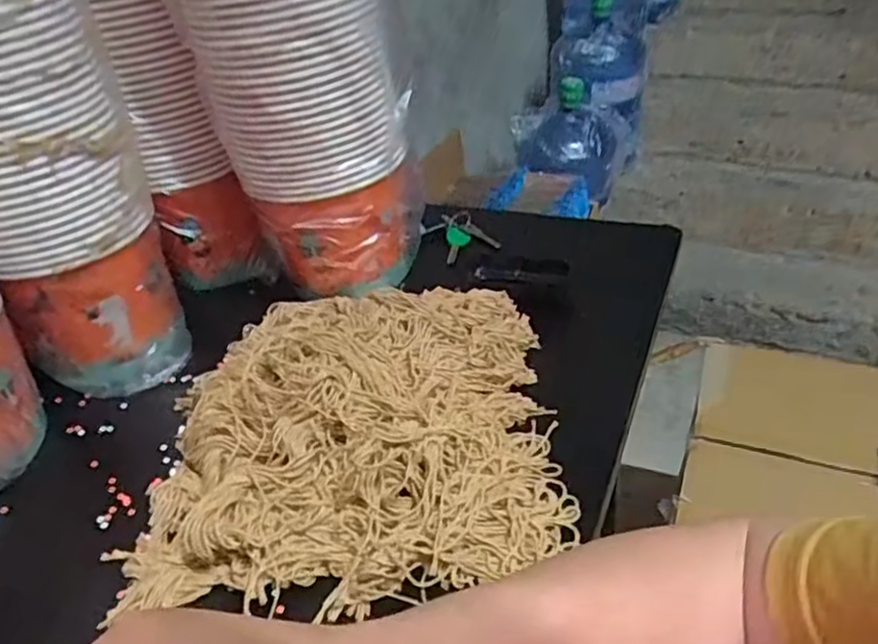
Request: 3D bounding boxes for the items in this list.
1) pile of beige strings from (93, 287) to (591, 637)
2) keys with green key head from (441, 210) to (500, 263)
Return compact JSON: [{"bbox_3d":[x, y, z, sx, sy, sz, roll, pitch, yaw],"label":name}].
[{"bbox_3d":[-0.069,0.061,0.538,0.299,0.067,0.300,-4,35,2],"label":"pile of beige strings"},{"bbox_3d":[0.036,-0.102,0.796,0.060,0.016,0.086,-6,35,-1],"label":"keys with green key head"}]

